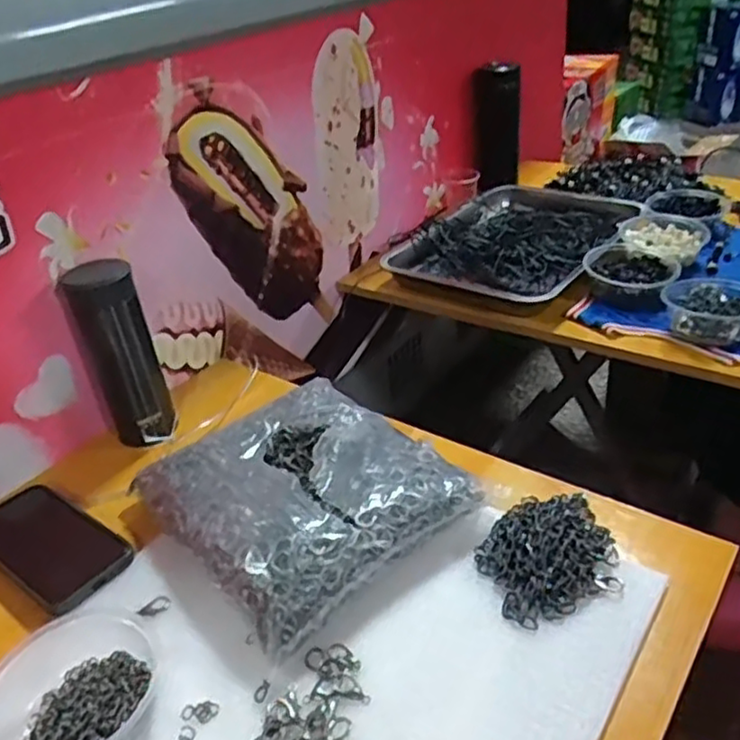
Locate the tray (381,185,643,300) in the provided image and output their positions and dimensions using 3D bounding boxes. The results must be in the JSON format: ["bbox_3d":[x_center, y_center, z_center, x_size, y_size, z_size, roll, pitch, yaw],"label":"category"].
[{"bbox_3d":[0.213,-0.192,1.034,0.292,0.063,0.328,15,38,30],"label":"tray"}]

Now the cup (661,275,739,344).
[{"bbox_3d":[0.387,-0.068,0.768,0.106,0.037,0.103,-5,33,3],"label":"cup"}]

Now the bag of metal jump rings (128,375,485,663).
[{"bbox_3d":[-0.061,0.100,0.605,0.224,0.056,0.247,-28,40,-32],"label":"bag of metal jump rings"}]

